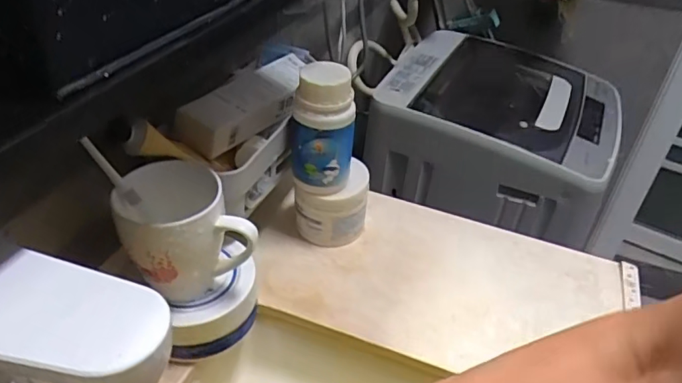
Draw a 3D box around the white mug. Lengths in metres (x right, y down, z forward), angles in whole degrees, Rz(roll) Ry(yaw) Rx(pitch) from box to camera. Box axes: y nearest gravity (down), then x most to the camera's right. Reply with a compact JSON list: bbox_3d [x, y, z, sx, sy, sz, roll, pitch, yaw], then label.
[{"bbox_3d":[-0.129,0.038,0.435,0.097,0.108,0.085,-15,41,-24],"label":"white mug"}]

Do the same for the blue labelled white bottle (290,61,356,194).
[{"bbox_3d":[-0.018,-0.062,0.531,0.061,0.124,0.052,4,37,0],"label":"blue labelled white bottle"}]

